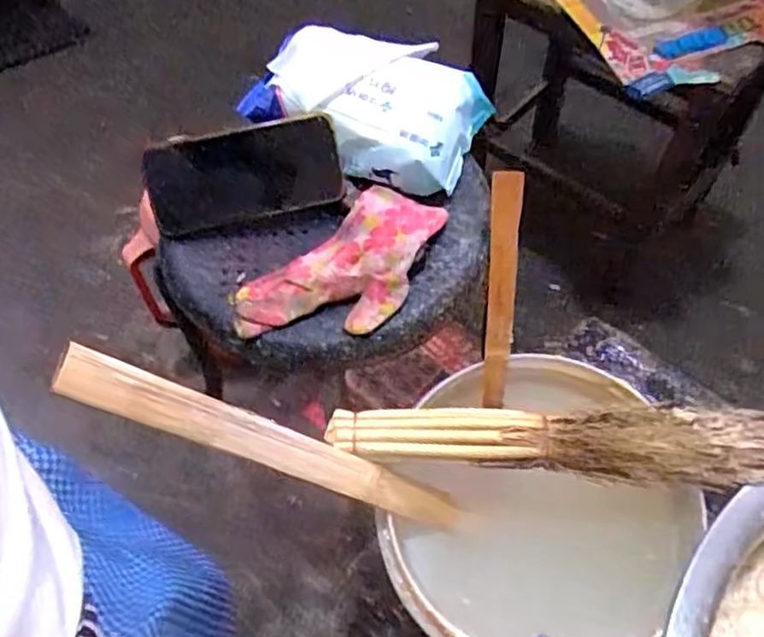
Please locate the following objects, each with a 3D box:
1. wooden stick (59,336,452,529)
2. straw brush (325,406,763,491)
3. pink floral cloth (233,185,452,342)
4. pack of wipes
[{"bbox_3d":[-0.060,0.097,0.469,0.012,0.341,0.033,-22,50,39],"label":"wooden stick"},{"bbox_3d":[0.138,0.099,0.514,0.350,0.034,0.052,0,59,3],"label":"straw brush"},{"bbox_3d":[-0.027,-0.039,0.531,0.184,0.015,0.102,-39,65,-18],"label":"pink floral cloth"},{"bbox_3d":[-0.013,-0.196,0.598,0.205,0.057,0.127,24,63,16],"label":"pack of wipes"}]

